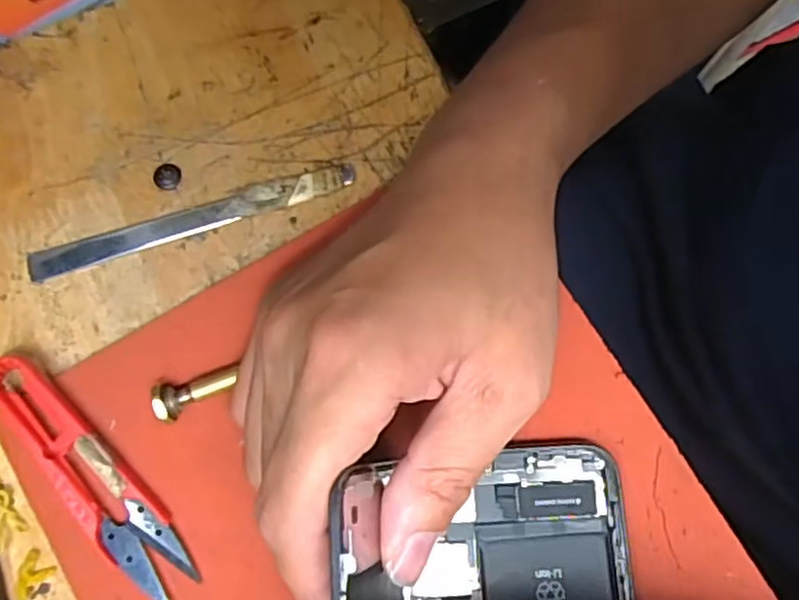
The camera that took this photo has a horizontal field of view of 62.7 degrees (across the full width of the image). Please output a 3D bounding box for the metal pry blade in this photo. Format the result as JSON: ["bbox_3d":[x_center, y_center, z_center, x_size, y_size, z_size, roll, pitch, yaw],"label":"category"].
[{"bbox_3d":[-0.080,-0.031,0.254,0.127,0.004,0.012,-18,77,-2],"label":"metal pry blade"}]

